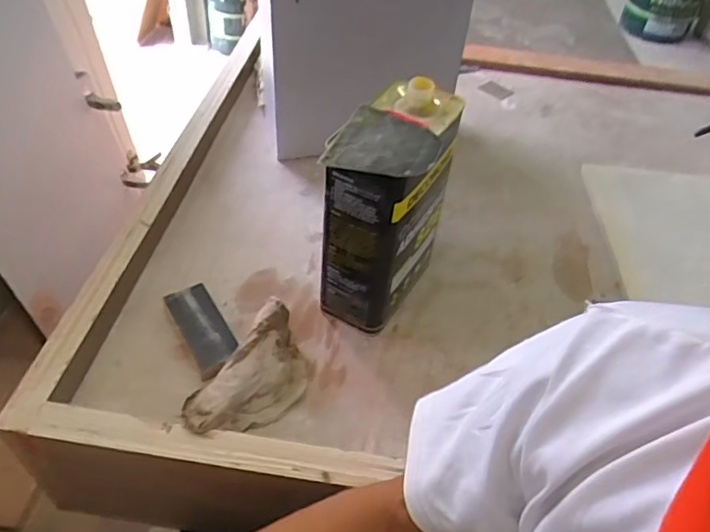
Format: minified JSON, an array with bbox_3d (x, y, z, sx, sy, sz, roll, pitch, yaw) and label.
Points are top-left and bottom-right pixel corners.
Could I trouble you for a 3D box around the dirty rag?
[{"bbox_3d":[-0.110,0.119,0.600,0.088,0.058,0.168,32,51,23],"label":"dirty rag"}]

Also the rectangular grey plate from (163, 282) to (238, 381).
[{"bbox_3d":[-0.178,0.070,0.659,0.052,0.022,0.127,-22,52,-25],"label":"rectangular grey plate"}]

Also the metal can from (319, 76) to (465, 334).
[{"bbox_3d":[0.037,-0.056,0.651,0.095,0.249,0.177,23,48,16],"label":"metal can"}]

